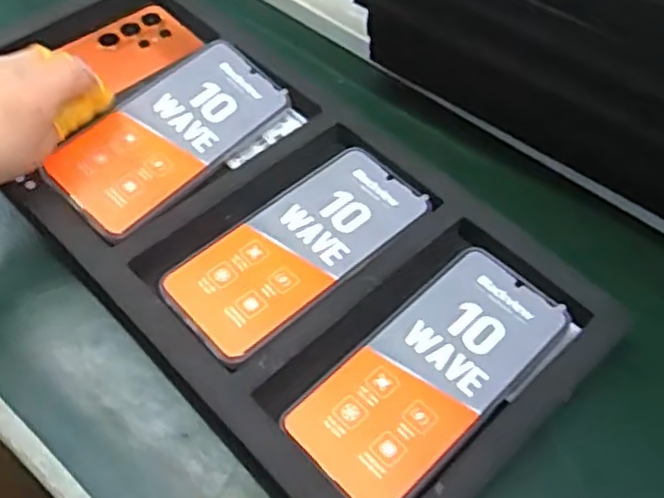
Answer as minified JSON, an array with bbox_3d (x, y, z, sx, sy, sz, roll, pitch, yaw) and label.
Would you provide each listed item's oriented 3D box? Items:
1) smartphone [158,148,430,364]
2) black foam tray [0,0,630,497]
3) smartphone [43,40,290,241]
[{"bbox_3d":[-0.022,-0.003,0.445,0.167,0.009,0.078,-36,65,-24],"label":"smartphone"},{"bbox_3d":[-0.068,-0.034,0.470,0.215,0.034,0.481,-37,65,-25],"label":"black foam tray"},{"bbox_3d":[-0.112,-0.082,0.490,0.082,0.005,0.169,42,63,7],"label":"smartphone"}]

